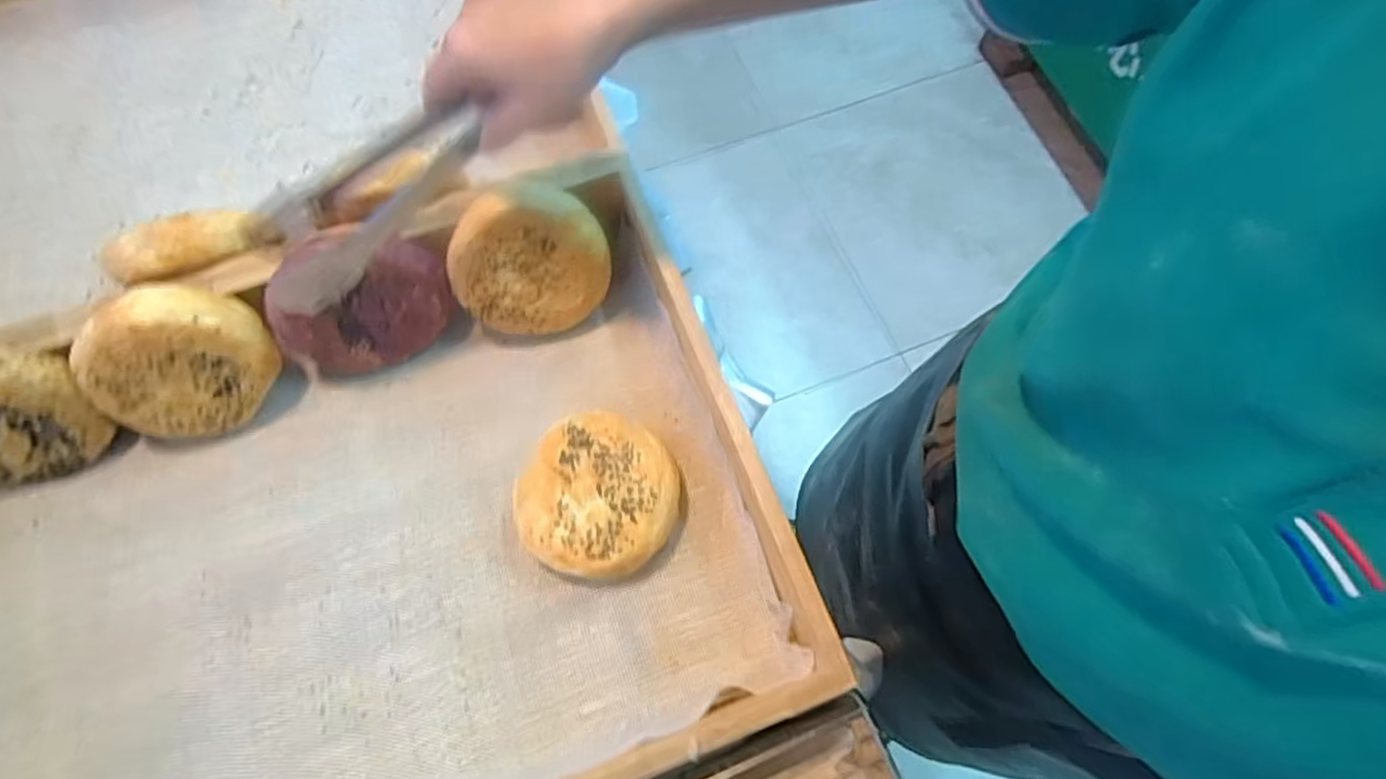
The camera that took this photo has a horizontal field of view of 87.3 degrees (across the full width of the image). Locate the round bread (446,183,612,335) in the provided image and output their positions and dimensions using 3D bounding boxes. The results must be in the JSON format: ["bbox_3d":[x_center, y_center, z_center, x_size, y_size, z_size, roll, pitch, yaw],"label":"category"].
[{"bbox_3d":[-0.122,-0.099,0.542,0.111,0.106,0.045,-21,34,-3],"label":"round bread"}]

